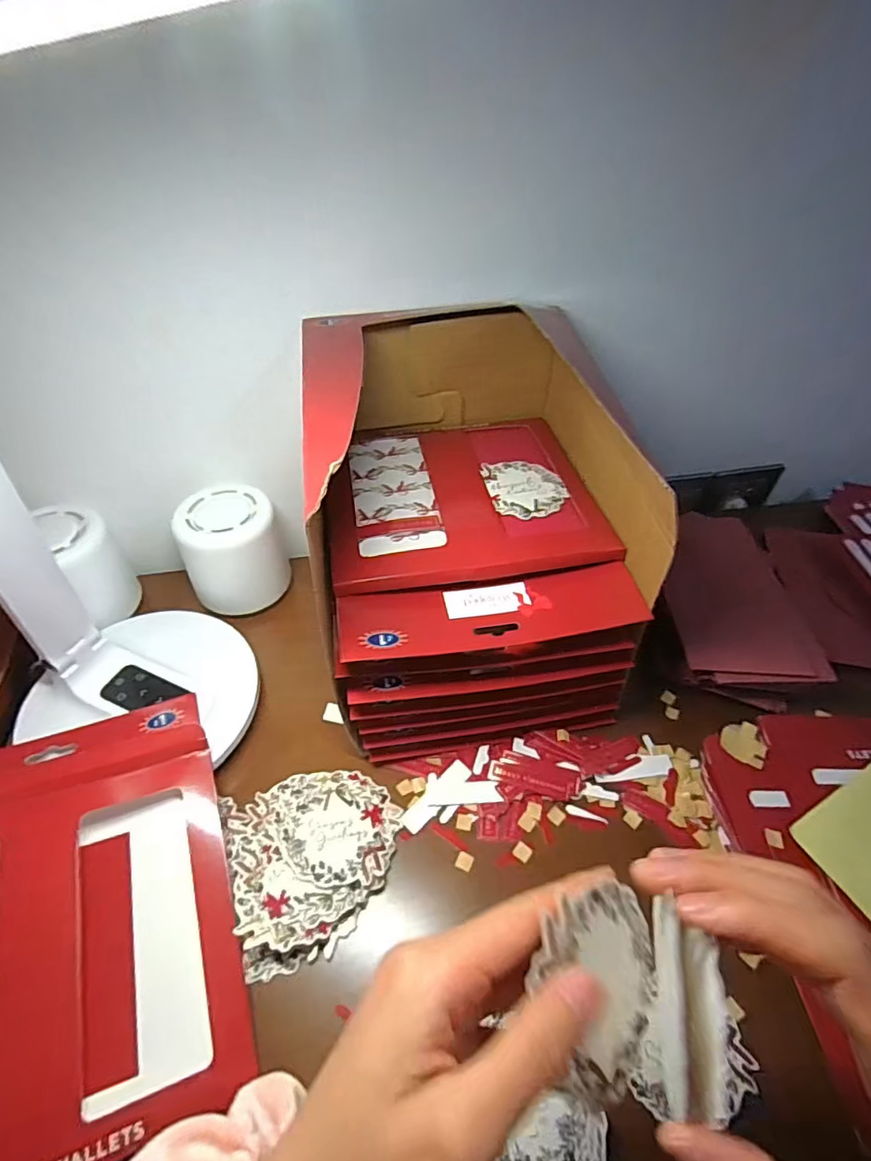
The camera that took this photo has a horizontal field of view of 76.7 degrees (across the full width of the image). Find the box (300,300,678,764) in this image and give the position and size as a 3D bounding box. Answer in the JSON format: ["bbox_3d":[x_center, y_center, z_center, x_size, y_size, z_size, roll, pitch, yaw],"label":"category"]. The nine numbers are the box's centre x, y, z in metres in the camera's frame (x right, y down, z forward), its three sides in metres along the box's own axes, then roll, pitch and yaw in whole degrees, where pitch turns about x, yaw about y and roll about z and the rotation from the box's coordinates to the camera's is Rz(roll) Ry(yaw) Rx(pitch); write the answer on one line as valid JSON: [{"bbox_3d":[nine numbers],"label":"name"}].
[{"bbox_3d":[0.020,-0.041,0.425,0.201,0.216,0.251,-6,47,-8],"label":"box"}]

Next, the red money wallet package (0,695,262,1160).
[{"bbox_3d":[-0.220,0.187,0.310,0.192,0.028,0.233,-14,49,-15],"label":"red money wallet package"}]

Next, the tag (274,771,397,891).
[{"bbox_3d":[-0.066,0.163,0.370,0.075,0.004,0.078,-3,36,-17],"label":"tag"}]

